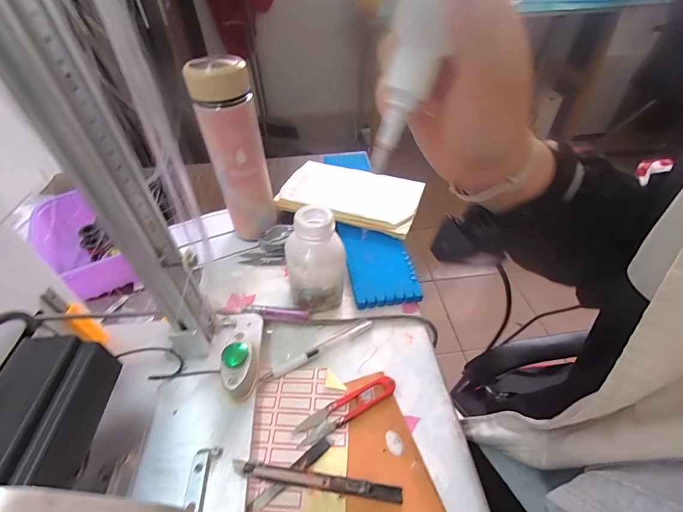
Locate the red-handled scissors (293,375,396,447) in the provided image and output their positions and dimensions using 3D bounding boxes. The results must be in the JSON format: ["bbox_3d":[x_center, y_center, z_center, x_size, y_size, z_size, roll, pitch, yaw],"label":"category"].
[{"bbox_3d":[0.004,0.141,0.315,0.099,0.010,0.022,-21,50,-20],"label":"red-handled scissors"}]

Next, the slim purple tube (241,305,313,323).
[{"bbox_3d":[-0.074,0.066,0.385,0.076,0.012,0.014,3,46,1],"label":"slim purple tube"}]

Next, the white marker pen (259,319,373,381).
[{"bbox_3d":[-0.023,0.099,0.359,0.130,0.008,0.010,-22,50,-21],"label":"white marker pen"}]

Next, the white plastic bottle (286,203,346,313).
[{"bbox_3d":[-0.028,0.004,0.366,0.063,0.120,0.052,-4,46,-5],"label":"white plastic bottle"}]

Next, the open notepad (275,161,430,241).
[{"bbox_3d":[0.017,-0.101,0.532,0.203,0.022,0.149,15,48,13],"label":"open notepad"}]

